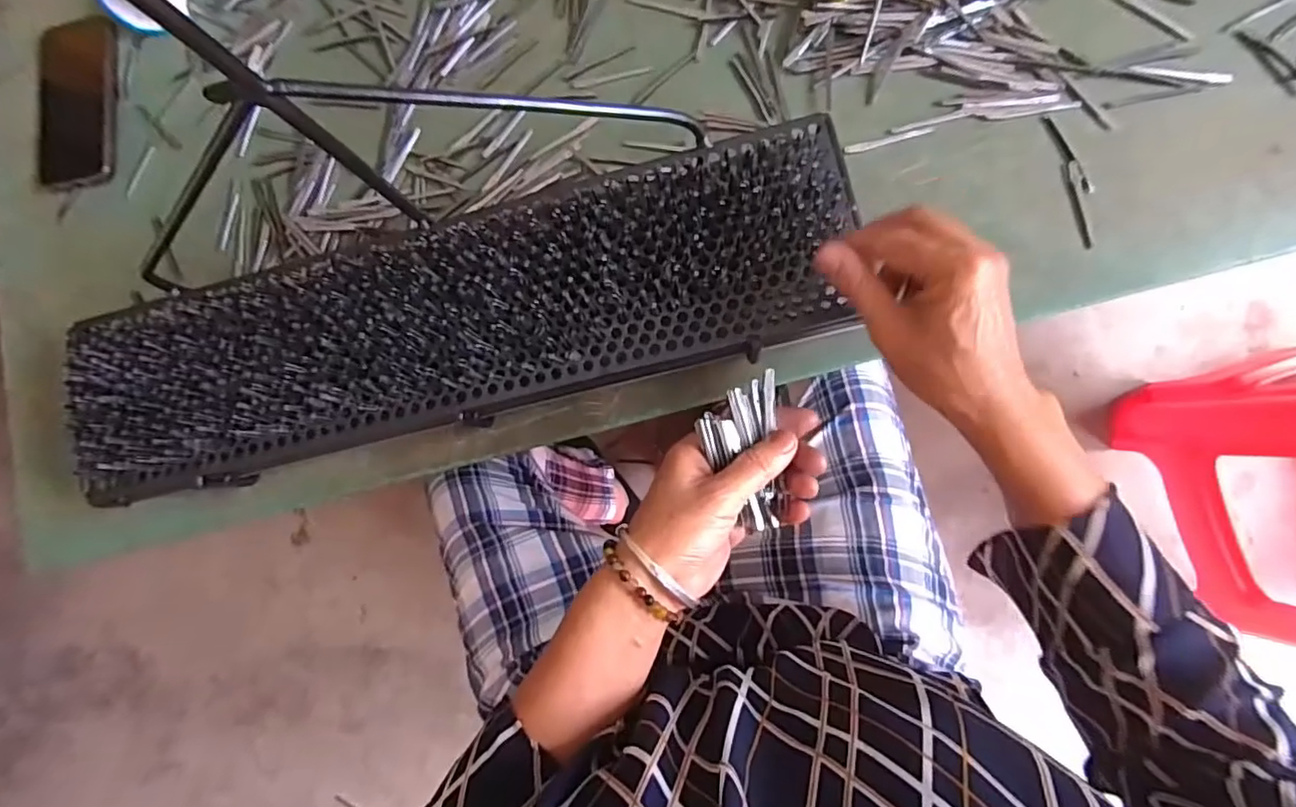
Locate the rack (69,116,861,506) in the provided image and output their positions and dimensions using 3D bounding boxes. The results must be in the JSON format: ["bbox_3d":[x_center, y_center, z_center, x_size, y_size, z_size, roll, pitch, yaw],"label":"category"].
[{"bbox_3d":[-0.145,-0.058,0.431,0.571,0.038,0.145,-14,83,5],"label":"rack"}]

